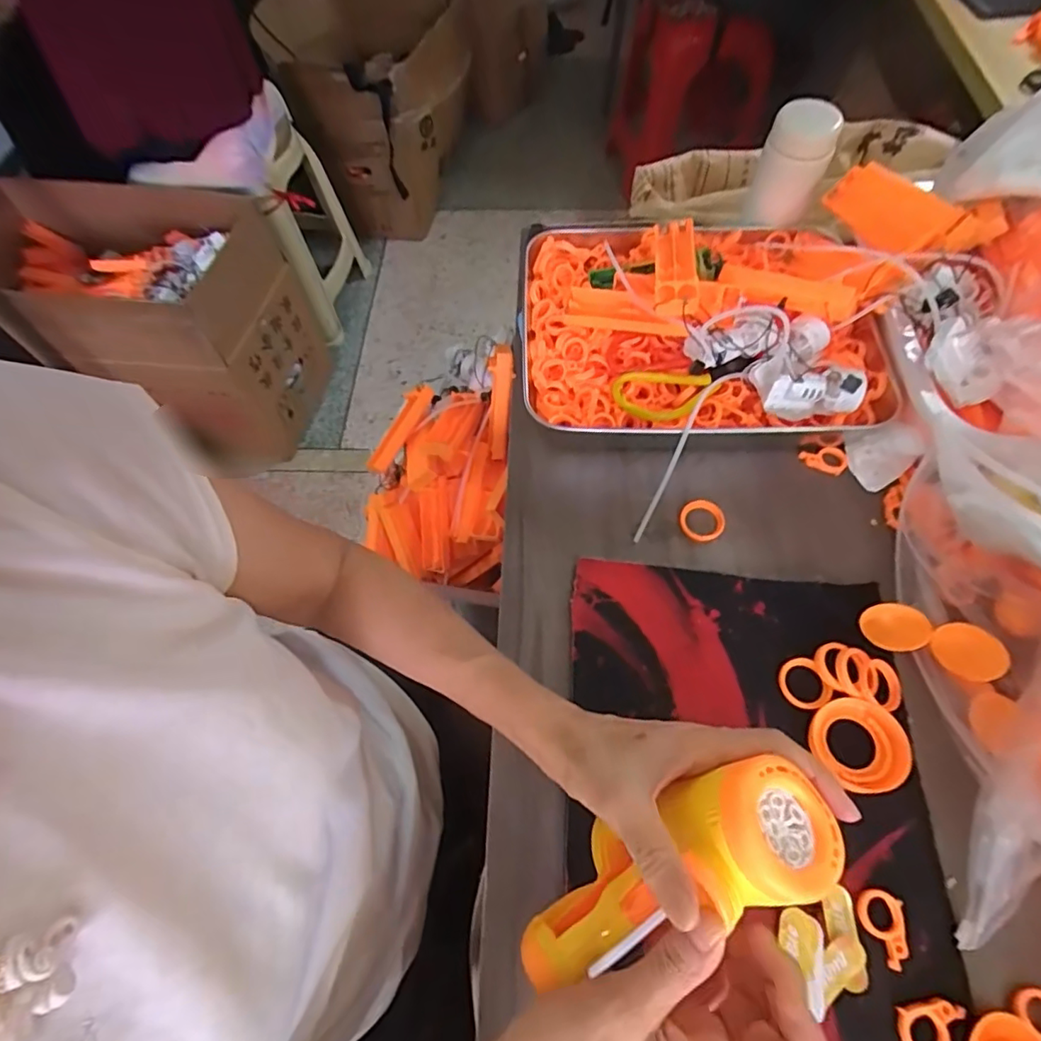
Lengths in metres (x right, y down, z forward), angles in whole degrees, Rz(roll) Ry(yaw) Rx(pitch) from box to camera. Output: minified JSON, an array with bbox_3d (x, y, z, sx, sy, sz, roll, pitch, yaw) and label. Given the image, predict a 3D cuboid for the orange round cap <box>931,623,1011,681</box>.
[{"bbox_3d":[0.311,0.091,0.388,0.037,0.006,0.041,-33,66,18],"label":"orange round cap"}]

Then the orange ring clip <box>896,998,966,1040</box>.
[{"bbox_3d":[0.230,0.283,0.309,0.039,0.005,0.024,-11,63,-4],"label":"orange ring clip"}]

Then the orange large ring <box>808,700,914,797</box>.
[{"bbox_3d":[0.228,0.150,0.375,0.058,0.013,0.058,-1,63,2],"label":"orange large ring"}]

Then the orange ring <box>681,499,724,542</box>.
[{"bbox_3d":[0.150,0.000,0.461,0.037,0.006,0.037,-1,63,2],"label":"orange ring"}]

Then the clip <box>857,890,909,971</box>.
[{"bbox_3d":[0.213,0.240,0.329,0.024,0.006,0.038,6,63,5],"label":"clip"}]

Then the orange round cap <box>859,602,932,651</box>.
[{"bbox_3d":[0.271,0.077,0.405,0.043,0.005,0.034,-7,65,19],"label":"orange round cap"}]

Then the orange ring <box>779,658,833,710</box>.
[{"bbox_3d":[0.201,0.116,0.397,0.031,0.004,0.035,-20,64,-8],"label":"orange ring"}]

